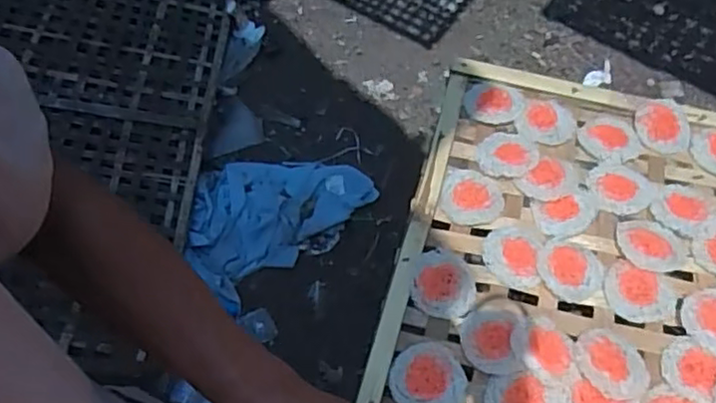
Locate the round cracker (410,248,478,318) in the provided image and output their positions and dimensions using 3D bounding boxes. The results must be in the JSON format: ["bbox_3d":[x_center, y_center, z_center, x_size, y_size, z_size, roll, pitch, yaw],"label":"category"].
[{"bbox_3d":[0.085,0.079,0.641,0.059,0.011,0.069,14,57,10],"label":"round cracker"}]

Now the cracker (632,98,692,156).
[{"bbox_3d":[0.344,-0.086,0.743,0.059,0.013,0.074,20,59,13],"label":"cracker"}]

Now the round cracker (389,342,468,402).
[{"bbox_3d":[0.064,0.159,0.588,0.066,0.010,0.066,0,56,0],"label":"round cracker"}]

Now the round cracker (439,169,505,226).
[{"bbox_3d":[0.121,-0.006,0.701,0.066,0.004,0.067,0,56,0],"label":"round cracker"}]

